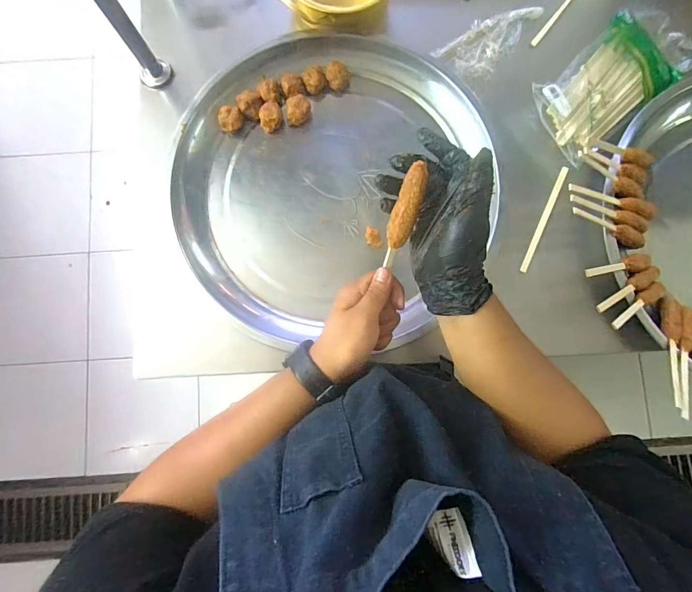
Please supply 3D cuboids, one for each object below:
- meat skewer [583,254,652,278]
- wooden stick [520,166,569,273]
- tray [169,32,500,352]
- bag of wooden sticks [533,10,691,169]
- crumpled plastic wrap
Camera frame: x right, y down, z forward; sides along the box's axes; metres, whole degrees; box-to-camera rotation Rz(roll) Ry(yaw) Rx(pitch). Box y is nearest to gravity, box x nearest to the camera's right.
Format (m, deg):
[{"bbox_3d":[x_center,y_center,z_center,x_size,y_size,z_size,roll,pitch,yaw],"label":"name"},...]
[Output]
[{"bbox_3d":[0.368,-0.041,0.517,0.149,0.017,0.024,-7,82,-28],"label":"meat skewer"},{"bbox_3d":[0.298,-0.116,0.574,0.012,0.007,0.177,25,83,3],"label":"wooden stick"},{"bbox_3d":[-0.029,-0.168,0.569,0.427,0.043,0.457,0,83,0],"label":"tray"},{"bbox_3d":[0.407,-0.336,0.585,0.269,0.032,0.137,-39,84,-5],"label":"bag of wooden sticks"},{"bbox_3d":[0.235,-0.409,0.610,0.169,0.018,0.079,-38,84,-5],"label":"crumpled plastic wrap"}]

